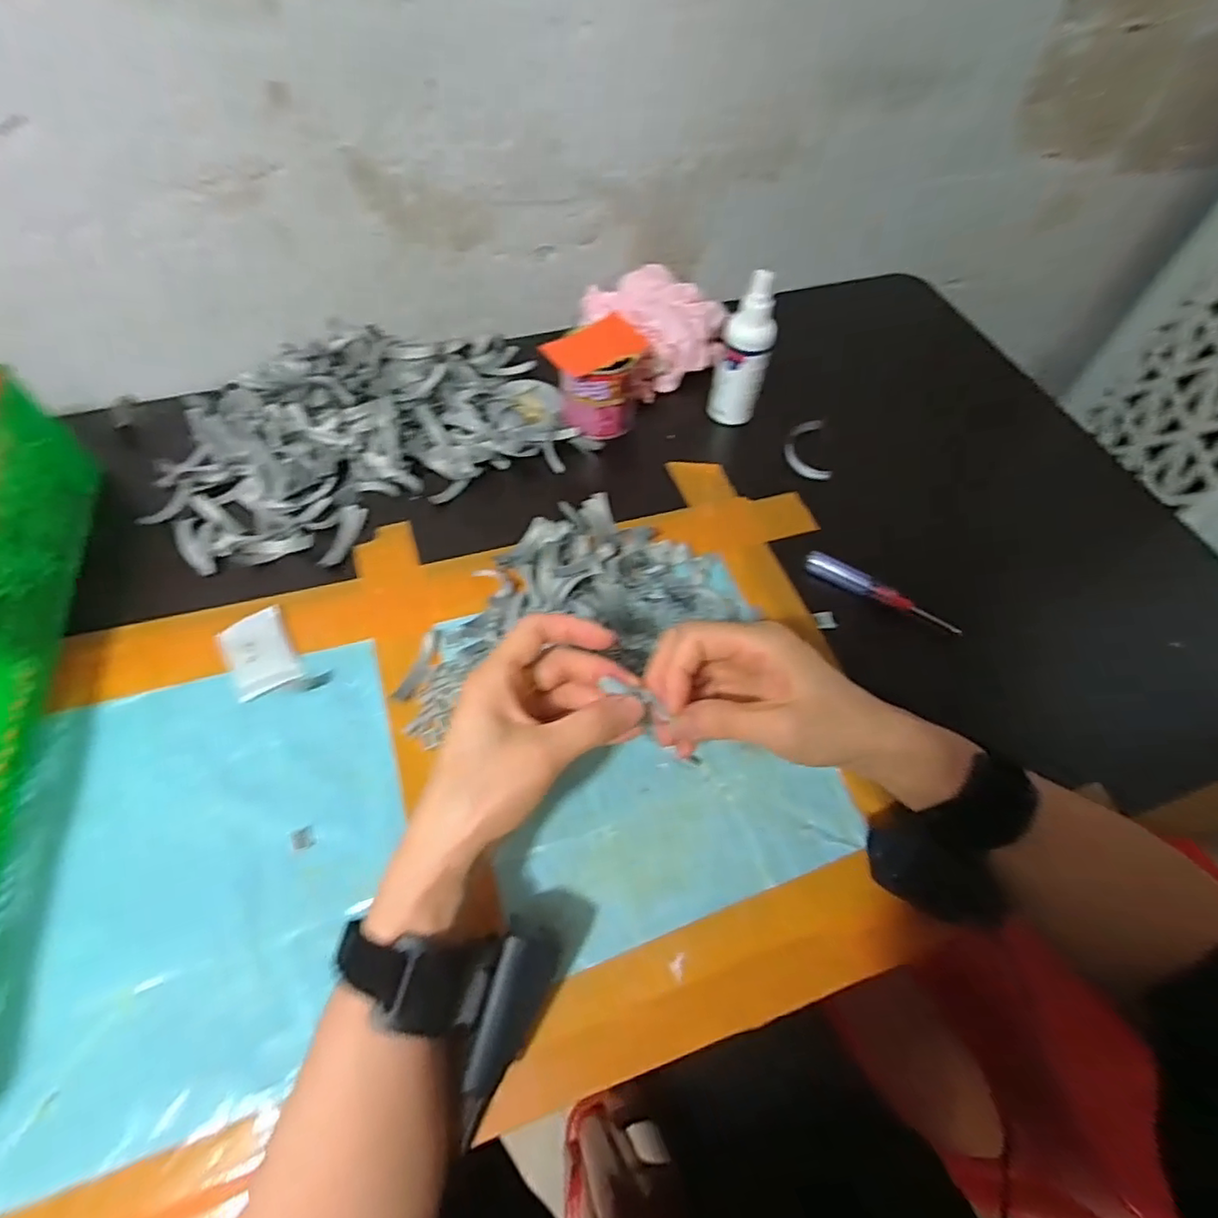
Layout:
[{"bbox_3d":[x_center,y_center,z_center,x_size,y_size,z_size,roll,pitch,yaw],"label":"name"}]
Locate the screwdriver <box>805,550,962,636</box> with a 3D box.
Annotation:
[{"bbox_3d":[0.201,-0.010,0.456,0.116,0.019,0.017,34,62,17],"label":"screwdriver"}]

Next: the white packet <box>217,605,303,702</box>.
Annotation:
[{"bbox_3d":[-0.239,0.029,0.419,0.041,0.004,0.063,-27,63,-19],"label":"white packet"}]

